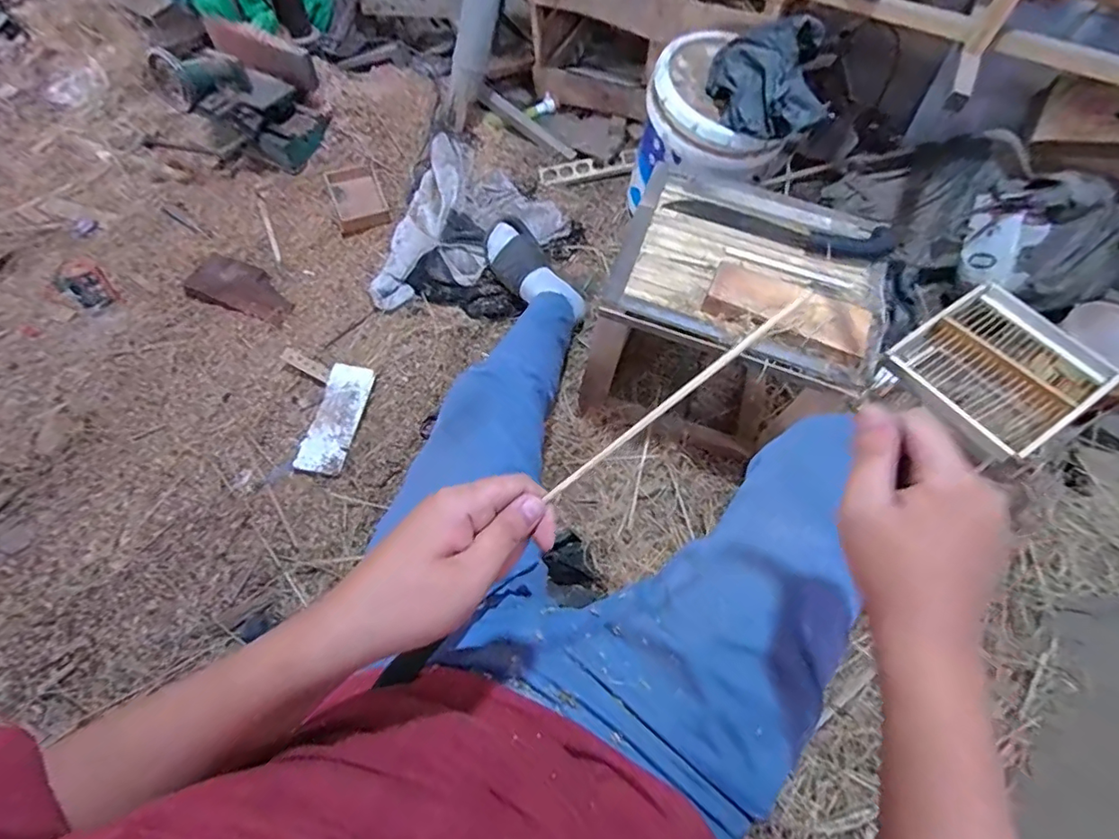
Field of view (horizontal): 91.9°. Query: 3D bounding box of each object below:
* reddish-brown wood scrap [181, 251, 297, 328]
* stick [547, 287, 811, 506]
[{"bbox_3d":[-0.696,-0.291,1.175,0.244,0.018,0.115,19,68,9],"label":"reddish-brown wood scrap"},{"bbox_3d":[0.068,-0.012,0.320,0.192,0.005,0.006,-38,70,6],"label":"stick"}]

